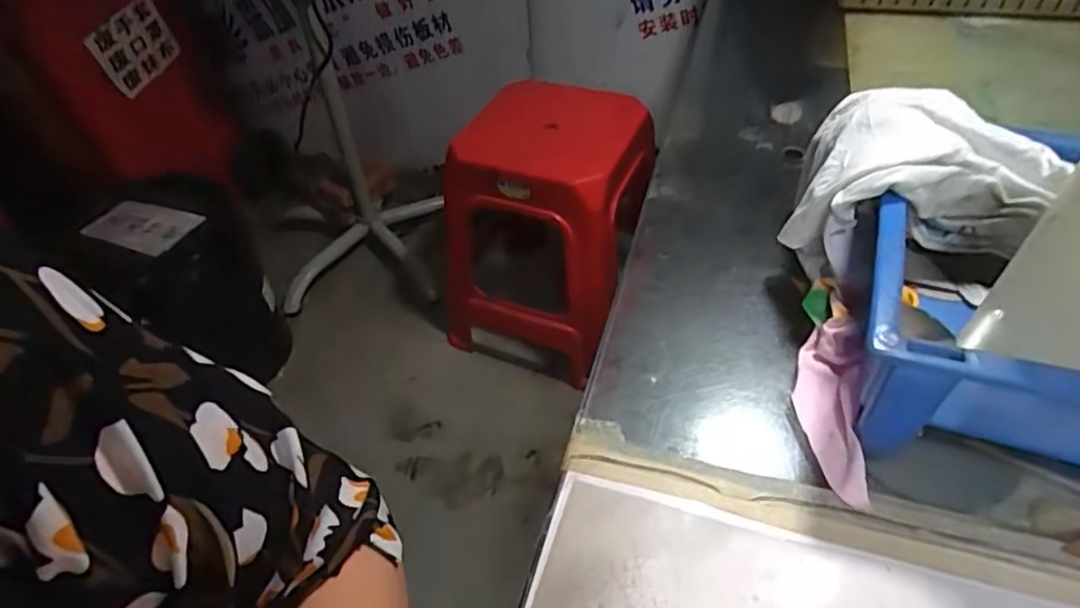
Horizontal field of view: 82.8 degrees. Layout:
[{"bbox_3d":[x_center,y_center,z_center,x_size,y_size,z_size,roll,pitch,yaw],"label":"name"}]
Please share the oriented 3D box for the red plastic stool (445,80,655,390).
[{"bbox_3d":[0.020,-0.136,1.224,0.322,0.496,0.322,21,52,22],"label":"red plastic stool"}]

